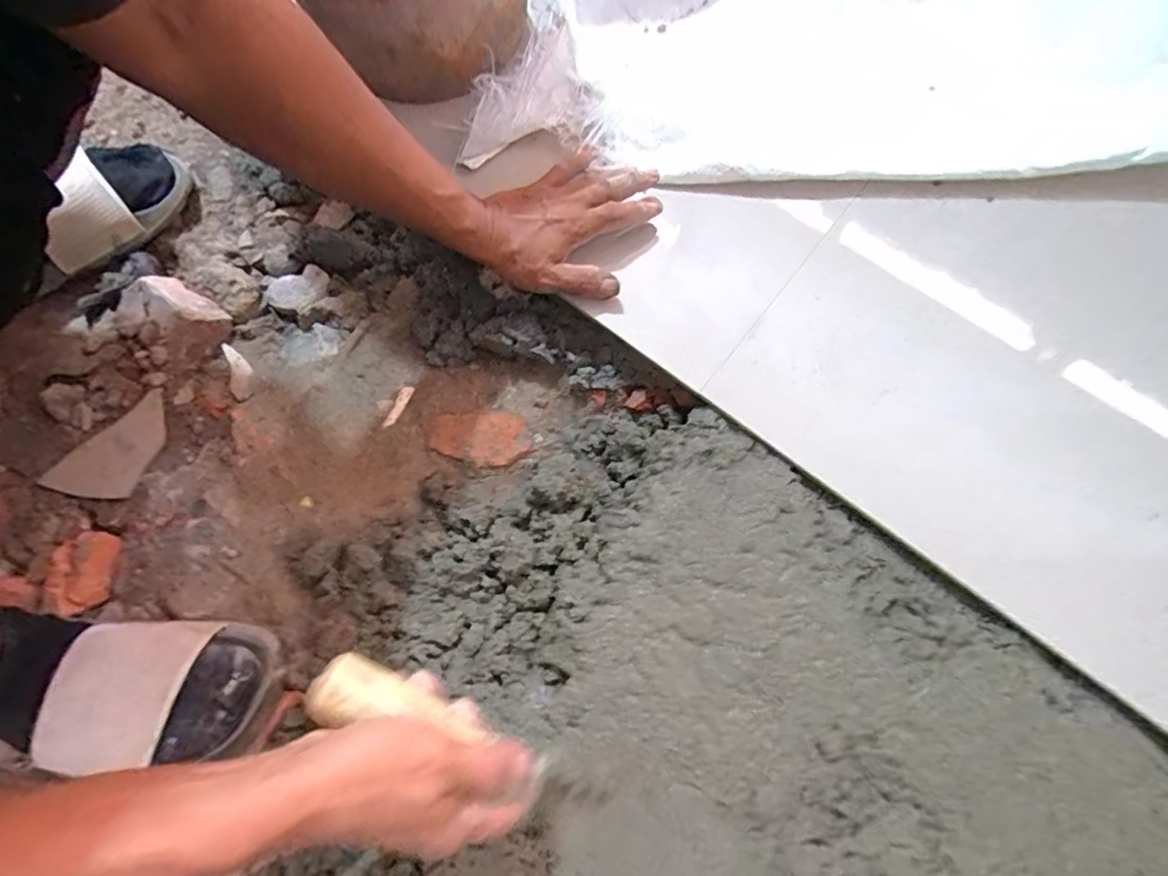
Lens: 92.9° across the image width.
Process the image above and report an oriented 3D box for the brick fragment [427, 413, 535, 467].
[{"bbox_3d":[-0.089,0.001,0.473,0.084,0.019,0.044,0,74,1],"label":"brick fragment"}]

